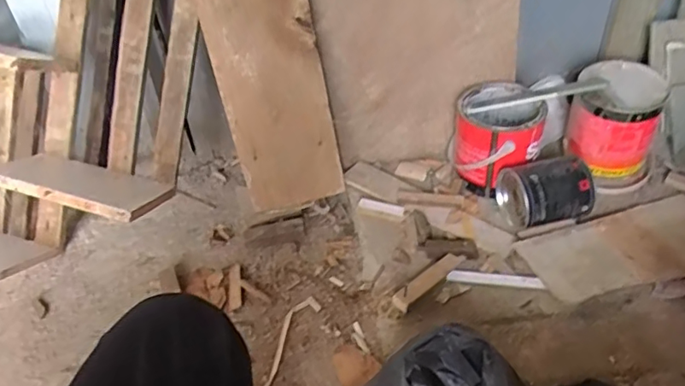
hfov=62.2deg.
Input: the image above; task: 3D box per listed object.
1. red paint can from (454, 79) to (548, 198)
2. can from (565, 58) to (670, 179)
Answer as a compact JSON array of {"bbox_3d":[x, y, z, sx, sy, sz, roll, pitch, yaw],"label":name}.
[{"bbox_3d":[0.284,-0.099,1.050,0.151,0.150,0.161,12,44,17],"label":"red paint can"},{"bbox_3d":[0.508,-0.146,1.058,0.151,0.150,0.160,16,46,21],"label":"can"}]

